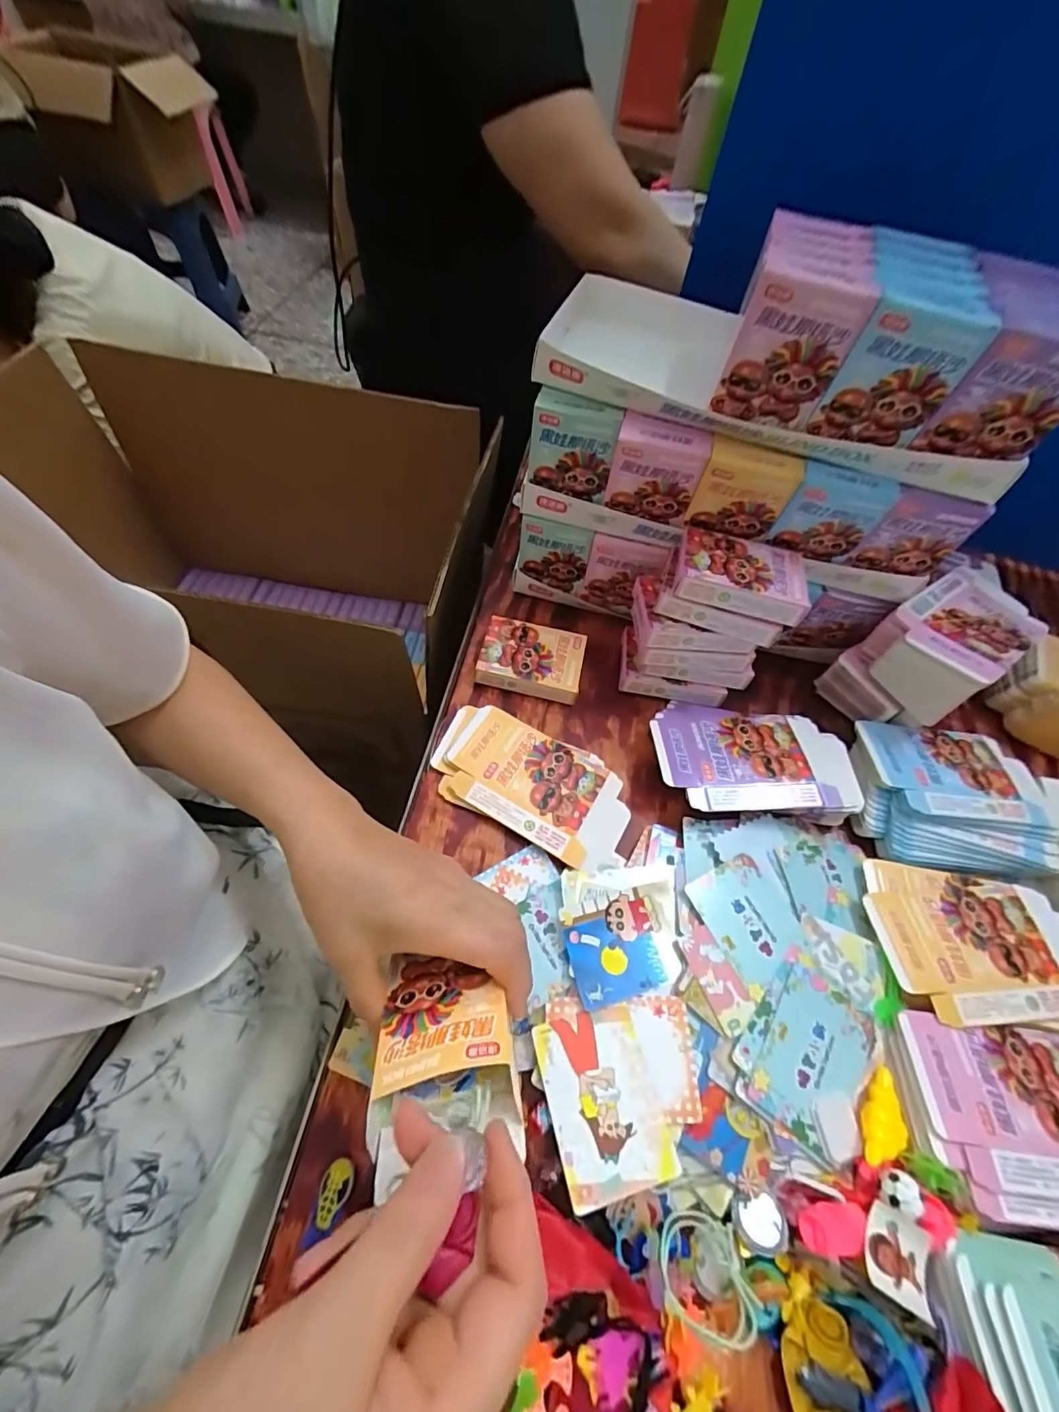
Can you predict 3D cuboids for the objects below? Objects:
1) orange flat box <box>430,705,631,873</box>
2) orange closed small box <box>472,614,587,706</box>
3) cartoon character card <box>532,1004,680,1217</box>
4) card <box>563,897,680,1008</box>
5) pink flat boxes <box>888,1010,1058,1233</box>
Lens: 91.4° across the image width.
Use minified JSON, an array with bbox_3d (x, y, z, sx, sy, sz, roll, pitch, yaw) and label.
[{"bbox_3d":[0.001,0.060,0.412,0.164,0.012,0.087,26,59,11],"label":"orange flat box"},{"bbox_3d":[0.003,-0.043,0.472,0.090,0.025,0.066,11,57,2],"label":"orange closed small box"},{"bbox_3d":[0.042,0.227,0.298,0.061,0.004,0.087,-11,56,-9],"label":"cartoon character card"},{"bbox_3d":[0.060,0.160,0.339,0.067,0.009,0.057,-11,60,-12],"label":"card"},{"bbox_3d":[0.298,0.243,0.301,0.151,0.013,0.094,10,57,1],"label":"pink flat boxes"}]

